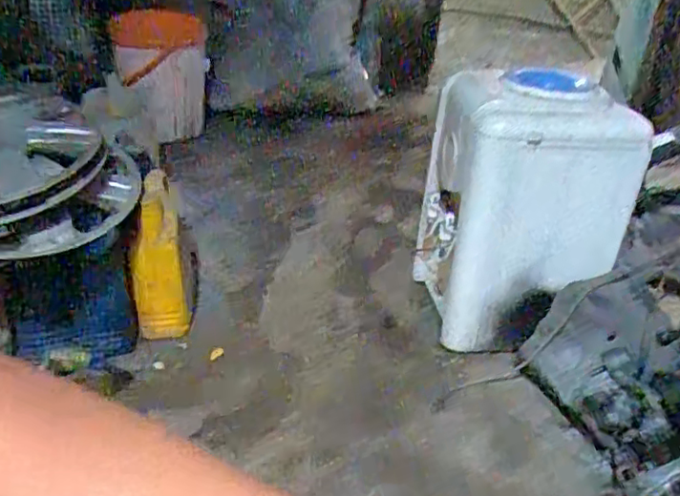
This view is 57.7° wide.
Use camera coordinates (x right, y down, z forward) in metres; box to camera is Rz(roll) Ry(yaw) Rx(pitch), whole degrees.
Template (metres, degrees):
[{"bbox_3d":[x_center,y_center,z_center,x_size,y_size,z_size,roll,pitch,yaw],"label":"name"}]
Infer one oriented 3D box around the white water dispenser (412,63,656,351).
[{"bbox_3d":[0.382,-0.061,1.315,0.377,0.570,0.220,1,30,-6],"label":"white water dispenser"}]

